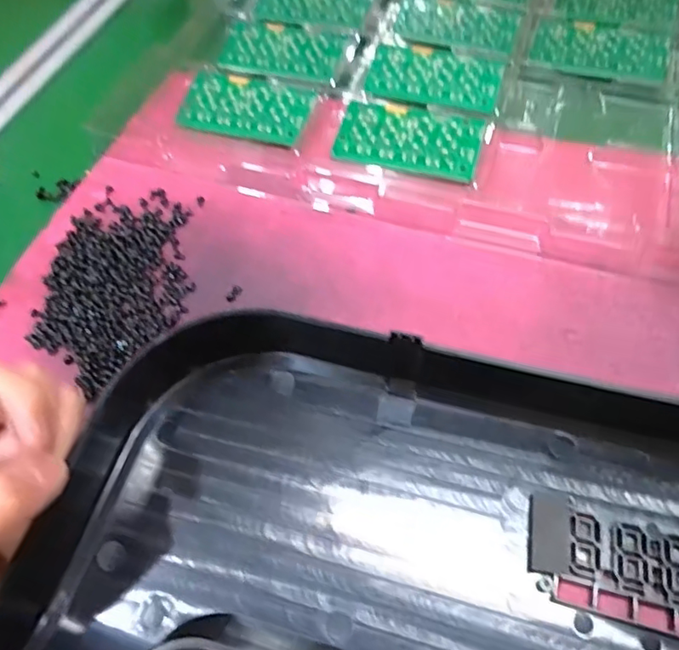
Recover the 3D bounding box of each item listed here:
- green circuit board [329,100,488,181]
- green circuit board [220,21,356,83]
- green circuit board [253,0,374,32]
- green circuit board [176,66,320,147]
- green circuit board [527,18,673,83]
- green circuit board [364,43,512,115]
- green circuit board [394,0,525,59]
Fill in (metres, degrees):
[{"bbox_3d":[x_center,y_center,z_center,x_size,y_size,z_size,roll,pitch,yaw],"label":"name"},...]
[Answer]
[{"bbox_3d":[0.045,-0.120,0.364,0.091,0.008,0.048,15,62,12],"label":"green circuit board"},{"bbox_3d":[-0.045,-0.204,0.420,0.094,0.006,0.062,14,62,12],"label":"green circuit board"},{"bbox_3d":[-0.020,-0.263,0.457,0.092,0.008,0.063,20,64,15],"label":"green circuit board"},{"bbox_3d":[-0.066,-0.152,0.391,0.091,0.008,0.051,17,63,13],"label":"green circuit board"},{"bbox_3d":[0.193,-0.204,0.415,0.095,0.007,0.053,15,63,12],"label":"green circuit board"},{"bbox_3d":[0.066,-0.174,0.398,0.093,0.006,0.059,16,63,13],"label":"green circuit board"},{"bbox_3d":[0.091,-0.234,0.434,0.097,0.005,0.065,24,65,16],"label":"green circuit board"}]

